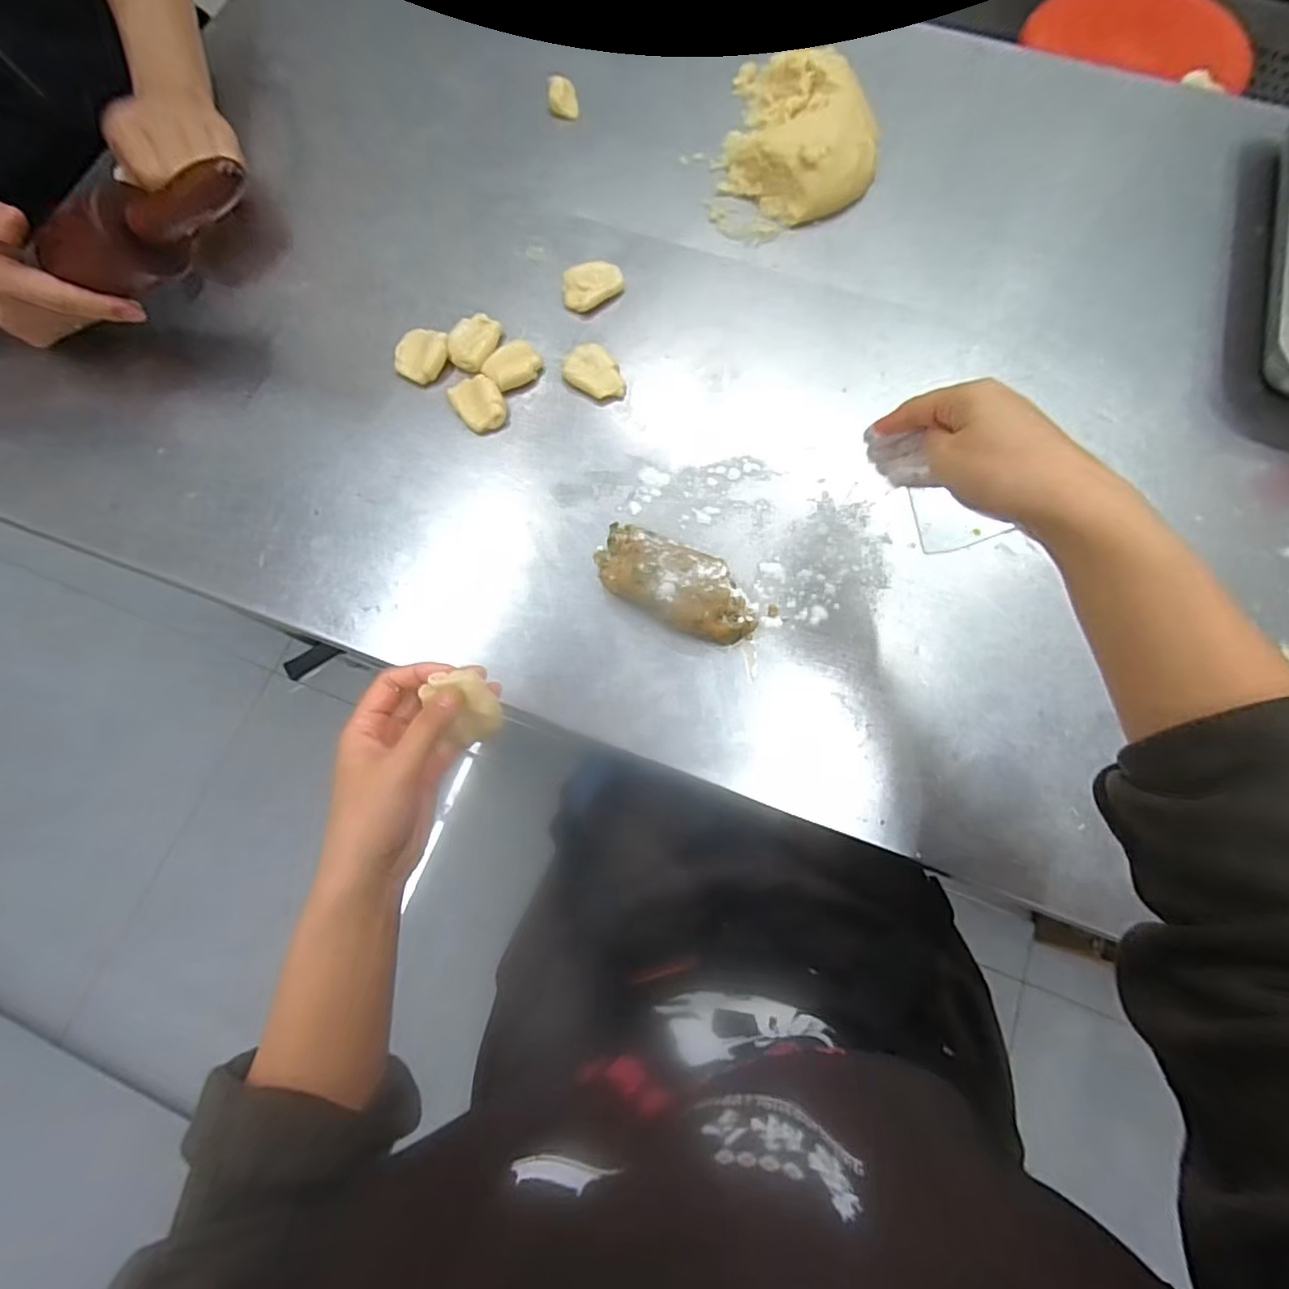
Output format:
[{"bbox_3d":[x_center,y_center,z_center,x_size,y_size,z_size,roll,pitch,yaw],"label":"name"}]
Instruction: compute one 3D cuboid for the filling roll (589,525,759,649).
[{"bbox_3d":[0.021,-0.043,0.434,0.127,0.033,0.054,28,76,9],"label":"filling roll"}]

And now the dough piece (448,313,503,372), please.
[{"bbox_3d":[-0.143,-0.255,0.506,0.036,0.016,0.050,28,76,9],"label":"dough piece"}]

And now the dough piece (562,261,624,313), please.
[{"bbox_3d":[-0.044,-0.310,0.517,0.052,0.019,0.033,-18,74,-5],"label":"dough piece"}]

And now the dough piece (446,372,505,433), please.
[{"bbox_3d":[-0.135,-0.197,0.491,0.038,0.014,0.050,-36,76,-10],"label":"dough piece"}]

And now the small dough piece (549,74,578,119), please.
[{"bbox_3d":[-0.079,-0.535,0.584,0.027,0.017,0.037,-7,73,-2],"label":"small dough piece"}]

